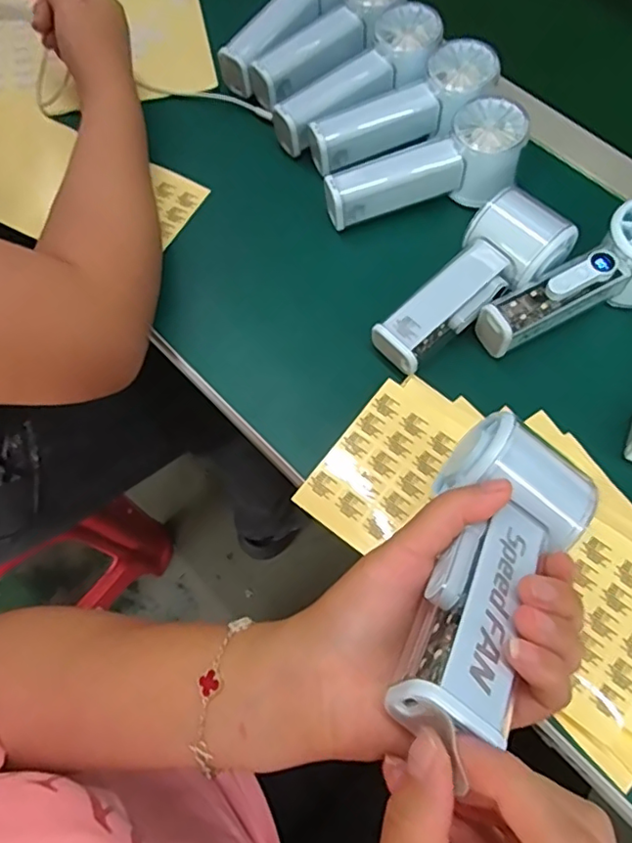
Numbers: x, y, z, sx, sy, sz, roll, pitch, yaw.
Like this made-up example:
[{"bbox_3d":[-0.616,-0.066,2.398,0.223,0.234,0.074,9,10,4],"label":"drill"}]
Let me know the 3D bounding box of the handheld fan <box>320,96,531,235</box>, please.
[{"bbox_3d":[0.082,-0.187,0.428,0.152,0.052,0.050,-23,69,-9],"label":"handheld fan"}]

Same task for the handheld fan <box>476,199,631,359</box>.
[{"bbox_3d":[0.185,-0.092,0.391,0.147,0.060,0.051,-30,70,-12],"label":"handheld fan"}]

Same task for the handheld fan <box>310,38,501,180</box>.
[{"bbox_3d":[0.070,-0.245,0.447,0.157,0.041,0.051,-28,69,3],"label":"handheld fan"}]

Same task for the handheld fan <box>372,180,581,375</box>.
[{"bbox_3d":[0.109,-0.092,0.393,0.061,0.049,0.146,41,73,16],"label":"handheld fan"}]

